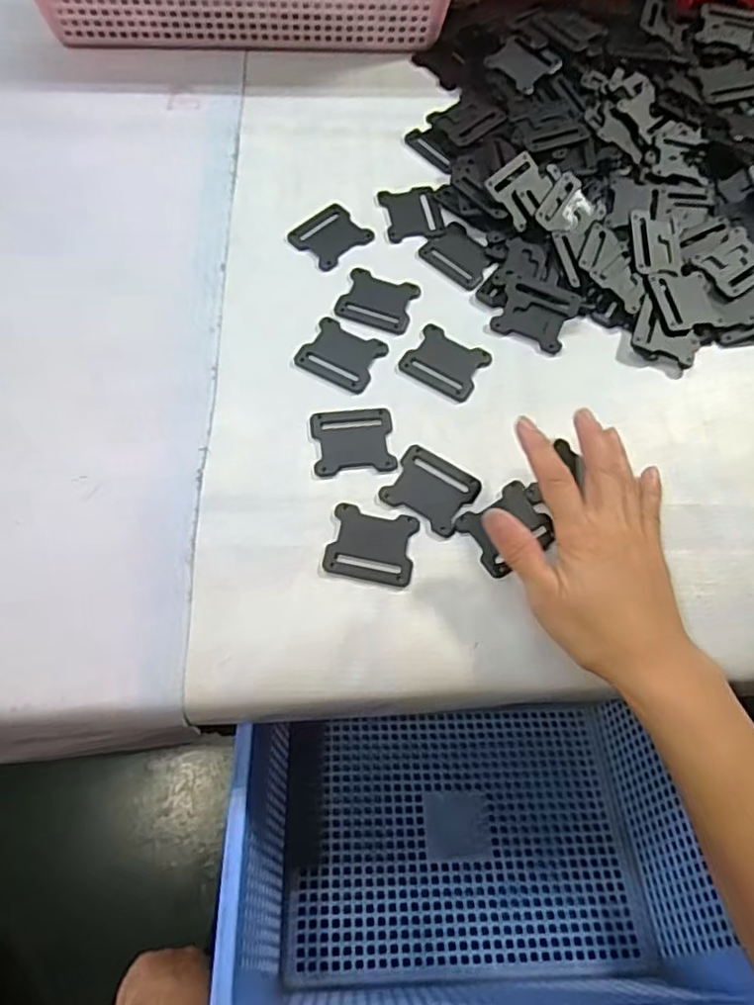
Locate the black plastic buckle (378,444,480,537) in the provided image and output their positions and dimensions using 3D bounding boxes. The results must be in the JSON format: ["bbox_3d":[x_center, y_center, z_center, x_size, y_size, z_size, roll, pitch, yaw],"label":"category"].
[{"bbox_3d":[0.034,-0.009,0.392,0.050,0.004,0.045,30,69,10],"label":"black plastic buckle"}]

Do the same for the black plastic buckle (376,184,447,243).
[{"bbox_3d":[0.027,-0.217,0.480,0.043,0.004,0.051,-10,67,-7],"label":"black plastic buckle"}]

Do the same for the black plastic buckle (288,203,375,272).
[{"bbox_3d":[-0.034,-0.195,0.468,0.051,0.004,0.046,-42,74,-18],"label":"black plastic buckle"}]

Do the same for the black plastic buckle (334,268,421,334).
[{"bbox_3d":[0.001,-0.141,0.443,0.050,0.004,0.044,19,67,5],"label":"black plastic buckle"}]

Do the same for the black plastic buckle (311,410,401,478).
[{"bbox_3d":[-0.015,-0.039,0.399,0.050,0.004,0.044,-6,67,-5],"label":"black plastic buckle"}]

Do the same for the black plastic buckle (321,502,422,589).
[{"bbox_3d":[-0.003,0.025,0.377,0.050,0.004,0.043,11,66,2],"label":"black plastic buckle"}]

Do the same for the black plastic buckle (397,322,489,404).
[{"bbox_3d":[0.046,-0.094,0.425,0.049,0.004,0.045,30,68,10],"label":"black plastic buckle"}]

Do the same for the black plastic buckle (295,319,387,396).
[{"bbox_3d":[-0.023,-0.099,0.424,0.050,0.004,0.045,27,68,9],"label":"black plastic buckle"}]

